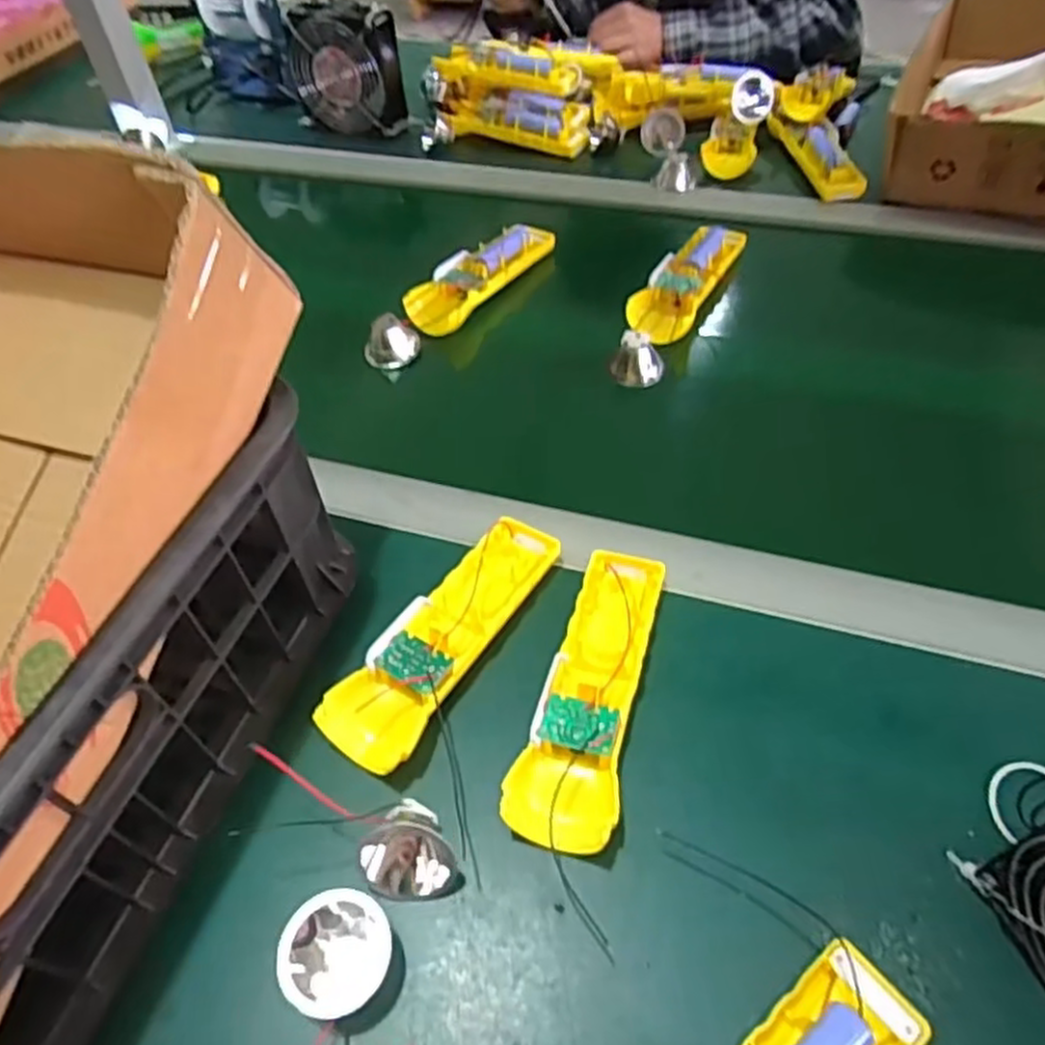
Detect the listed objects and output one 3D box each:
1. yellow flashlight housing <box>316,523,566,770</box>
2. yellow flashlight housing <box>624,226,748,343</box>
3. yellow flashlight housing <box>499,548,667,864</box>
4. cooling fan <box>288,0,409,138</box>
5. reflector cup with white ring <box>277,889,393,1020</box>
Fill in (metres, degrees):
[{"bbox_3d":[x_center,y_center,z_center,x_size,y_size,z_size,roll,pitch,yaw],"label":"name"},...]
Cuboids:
[{"bbox_3d":[-0.039,0.058,0.414,0.052,0.022,0.166,27,57,24],"label":"yellow flashlight housing"},{"bbox_3d":[0.134,-0.199,0.625,0.052,0.023,0.171,21,55,20],"label":"yellow flashlight housing"},{"bbox_3d":[0.036,0.081,0.387,0.050,0.025,0.168,10,52,12],"label":"yellow flashlight housing"},{"bbox_3d":[-0.197,-0.507,0.842,0.127,0.117,0.046,15,53,16],"label":"cooling fan"},{"bbox_3d":[-0.076,0.182,0.316,0.044,0.033,0.043,-2,50,3],"label":"reflector cup with white ring"}]

